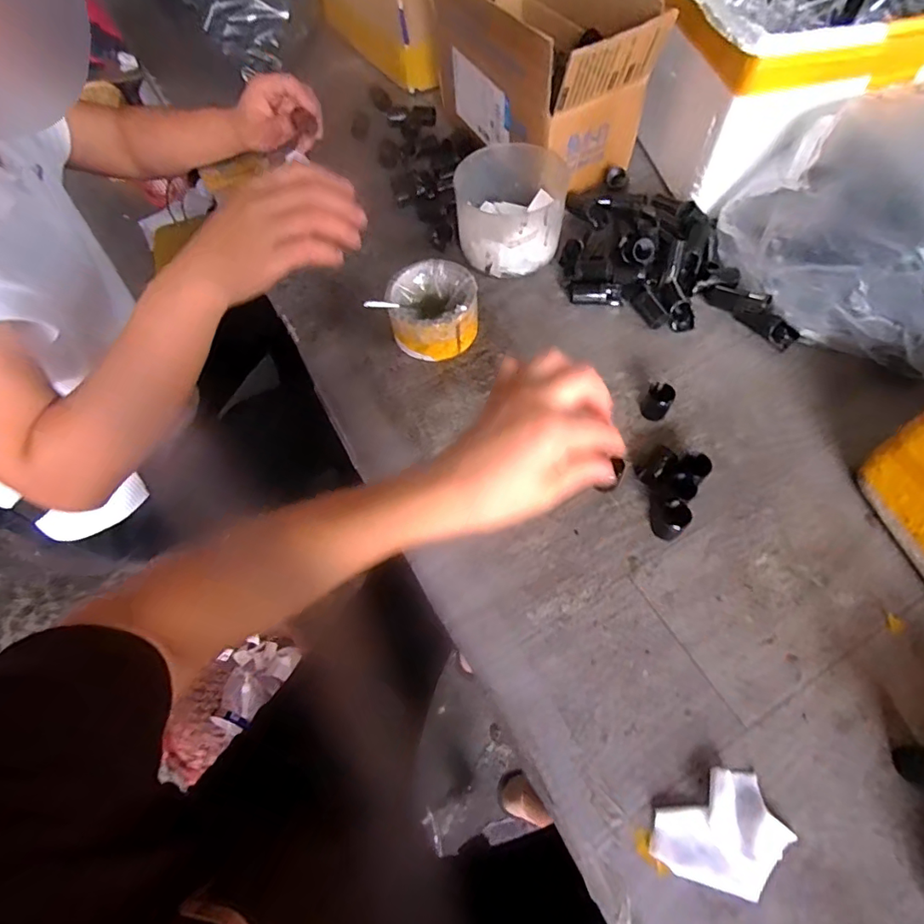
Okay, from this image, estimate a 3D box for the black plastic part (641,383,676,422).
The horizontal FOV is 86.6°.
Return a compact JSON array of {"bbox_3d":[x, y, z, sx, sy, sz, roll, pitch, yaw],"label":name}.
[{"bbox_3d":[0.172,-0.053,0.430,0.022,0.028,0.020,-2,62,4],"label":"black plastic part"}]

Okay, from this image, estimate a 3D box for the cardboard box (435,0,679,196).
[{"bbox_3d":[0.083,-0.440,0.558,0.142,0.161,0.248,-23,63,-8],"label":"cardboard box"}]

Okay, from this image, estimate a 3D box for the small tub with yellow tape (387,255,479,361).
[{"bbox_3d":[-0.029,-0.150,0.483,0.083,0.051,0.087,-2,62,4],"label":"small tub with yellow tape"}]

